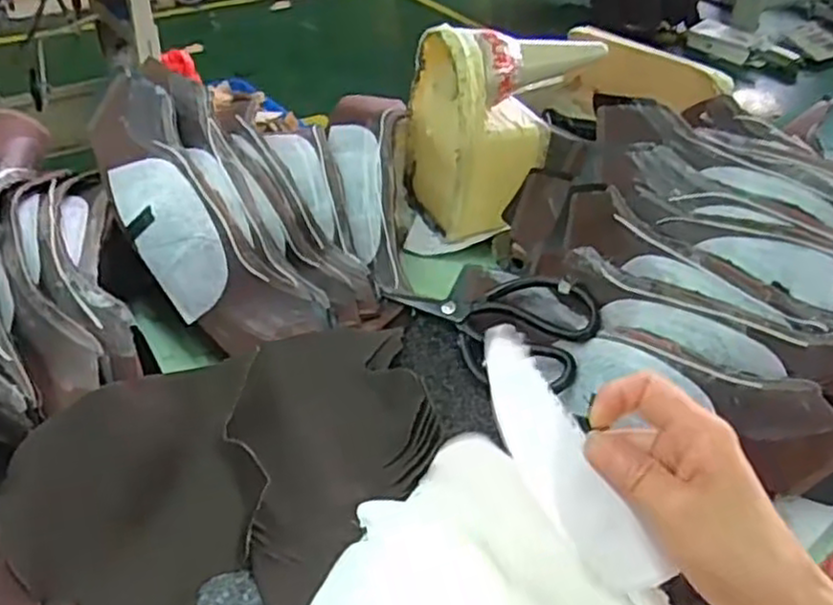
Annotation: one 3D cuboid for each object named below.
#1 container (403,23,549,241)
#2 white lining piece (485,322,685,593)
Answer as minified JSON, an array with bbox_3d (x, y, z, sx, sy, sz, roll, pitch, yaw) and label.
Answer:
[{"bbox_3d":[0.063,-0.175,0.734,0.106,0.185,0.125,-14,43,-20],"label":"container"},{"bbox_3d":[0.071,0.076,0.340,0.048,0.019,0.140,-26,92,-45],"label":"white lining piece"}]

